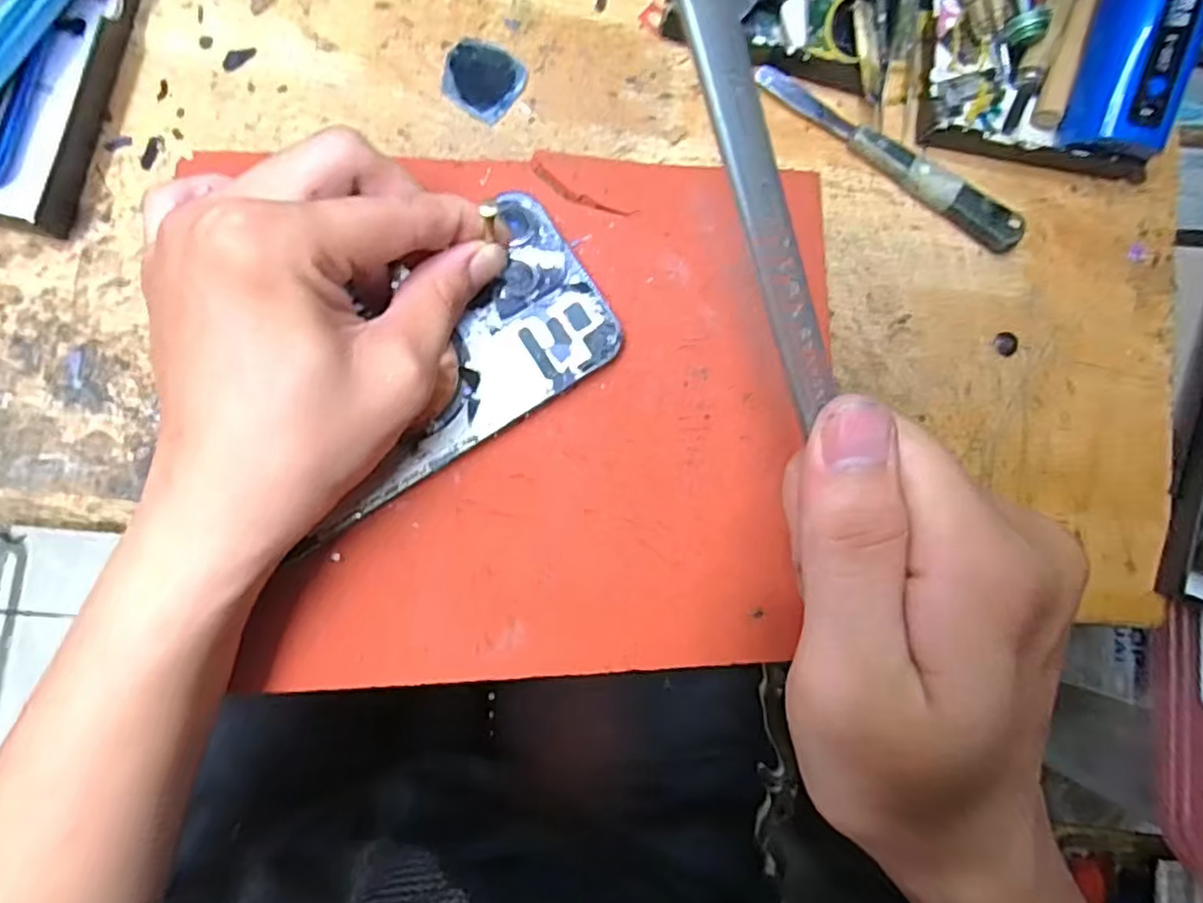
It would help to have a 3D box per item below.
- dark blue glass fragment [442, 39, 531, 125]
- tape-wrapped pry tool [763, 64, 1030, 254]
[{"bbox_3d":[-0.049,-0.151,0.271,0.031,0.004,0.030,29,82,-4],"label":"dark blue glass fragment"},{"bbox_3d":[0.123,-0.126,0.285,0.129,0.012,0.016,34,82,-4],"label":"tape-wrapped pry tool"}]

